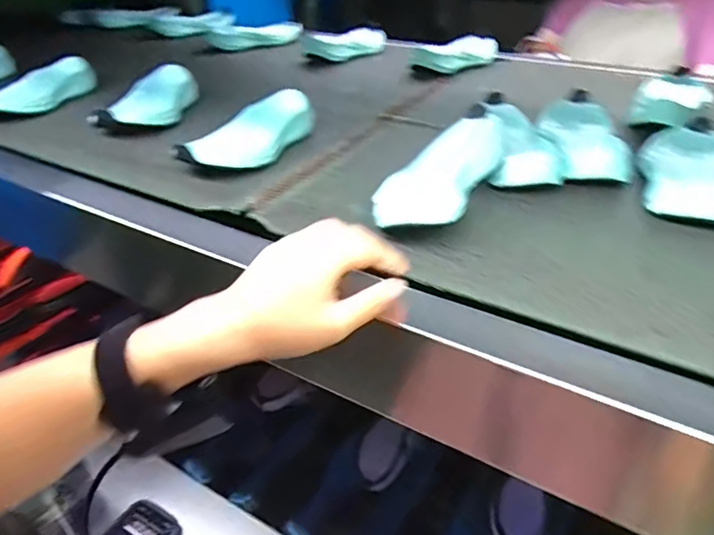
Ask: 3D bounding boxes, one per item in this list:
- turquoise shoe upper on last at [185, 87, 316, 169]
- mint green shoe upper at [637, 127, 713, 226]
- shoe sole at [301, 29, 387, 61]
[{"bbox_3d":[-0.110,-0.142,0.583,0.056,0.060,0.180,23,41,31],"label":"turquoise shoe upper on last"},{"bbox_3d":[0.323,-0.096,0.514,0.085,0.038,0.182,16,38,24],"label":"mint green shoe upper"},{"bbox_3d":[-0.021,-0.411,0.964,0.089,0.036,0.197,20,39,28],"label":"shoe sole"}]

